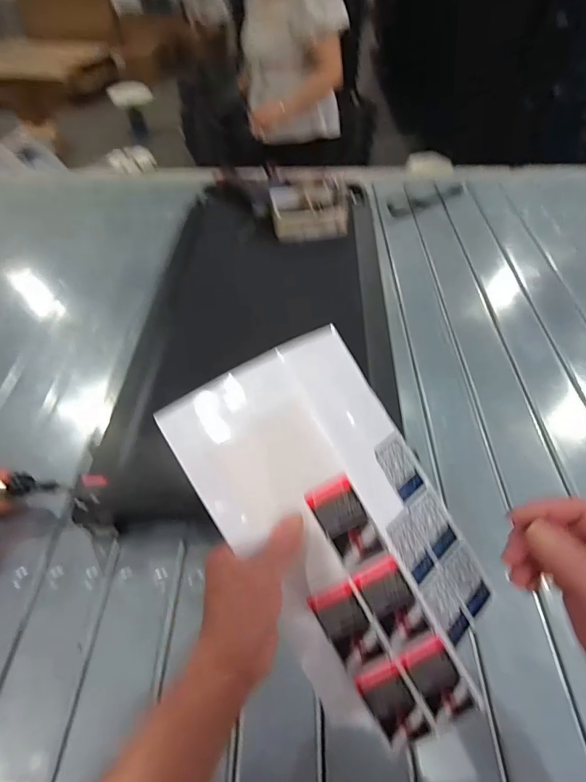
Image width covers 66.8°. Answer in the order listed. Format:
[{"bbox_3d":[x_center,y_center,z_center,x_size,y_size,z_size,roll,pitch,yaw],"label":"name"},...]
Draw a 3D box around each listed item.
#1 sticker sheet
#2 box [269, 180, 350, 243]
[{"bbox_3d":[0.048,0.102,0.332,0.166,0.037,0.290,-31,91,-25],"label":"sticker sheet"},{"bbox_3d":[0.043,-0.450,1.103,0.184,0.081,0.148,-3,48,-2],"label":"box"}]

